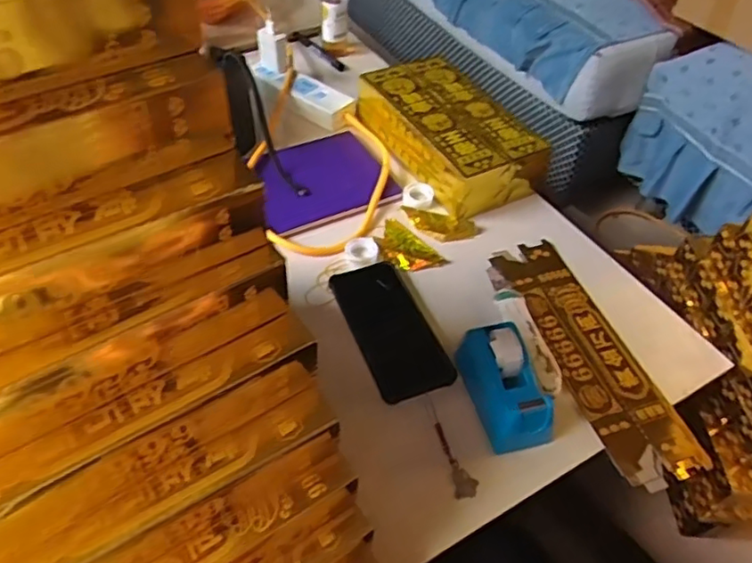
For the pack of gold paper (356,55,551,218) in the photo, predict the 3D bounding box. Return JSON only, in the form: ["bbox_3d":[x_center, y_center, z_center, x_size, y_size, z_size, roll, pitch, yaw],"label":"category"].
[{"bbox_3d":[0.092,-0.201,0.812,0.143,0.061,0.255,-24,54,-22],"label":"pack of gold paper"}]

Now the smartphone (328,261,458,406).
[{"bbox_3d":[0.014,0.046,0.624,0.075,0.008,0.166,-16,51,-16],"label":"smartphone"}]

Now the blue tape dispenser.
[{"bbox_3d":[0.118,0.095,0.556,0.053,0.061,0.110,-11,50,-12],"label":"blue tape dispenser"}]

